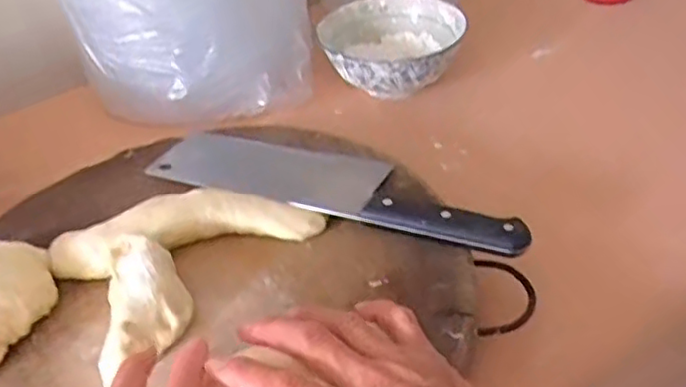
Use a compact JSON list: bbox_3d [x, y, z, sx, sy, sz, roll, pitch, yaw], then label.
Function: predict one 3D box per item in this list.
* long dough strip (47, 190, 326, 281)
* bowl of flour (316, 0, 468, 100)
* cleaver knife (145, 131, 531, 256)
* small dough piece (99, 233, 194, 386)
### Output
[{"bbox_3d":[-0.110,0.025,0.458,0.178,0.028,0.067,-17,40,-12],"label":"long dough strip"},{"bbox_3d":[0.053,-0.150,0.682,0.142,0.053,0.148,-12,39,-6],"label":"bowl of flour"},{"bbox_3d":[-0.007,-0.008,0.494,0.288,0.016,0.078,11,42,21],"label":"cleaver knife"},{"bbox_3d":[-0.120,0.065,0.403,0.047,0.027,0.092,-8,39,-2],"label":"small dough piece"}]

